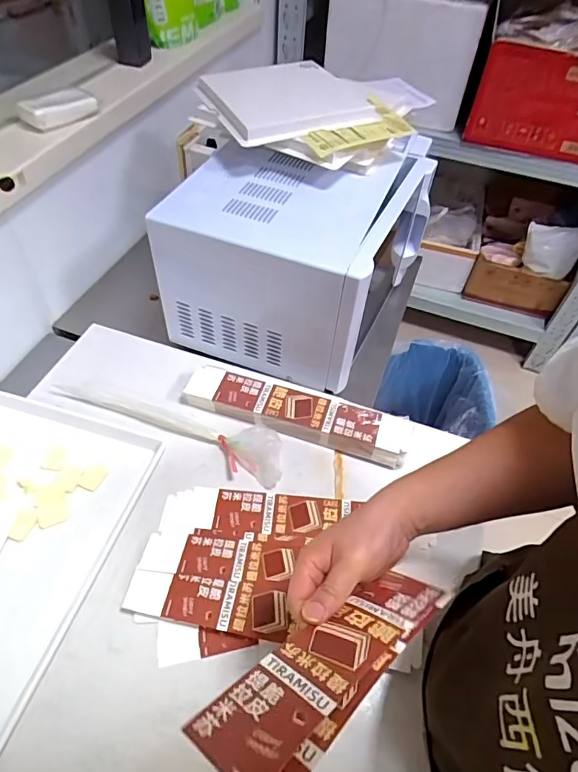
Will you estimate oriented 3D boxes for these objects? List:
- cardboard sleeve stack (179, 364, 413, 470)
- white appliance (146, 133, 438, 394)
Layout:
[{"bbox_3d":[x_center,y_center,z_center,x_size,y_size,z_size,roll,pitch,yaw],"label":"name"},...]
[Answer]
[{"bbox_3d":[0.009,0.042,0.736,0.345,0.044,0.068,16,52,8],"label":"cardboard sleeve stack"},{"bbox_3d":[0.025,-0.239,0.829,0.324,0.261,0.400,24,53,14],"label":"white appliance"}]

